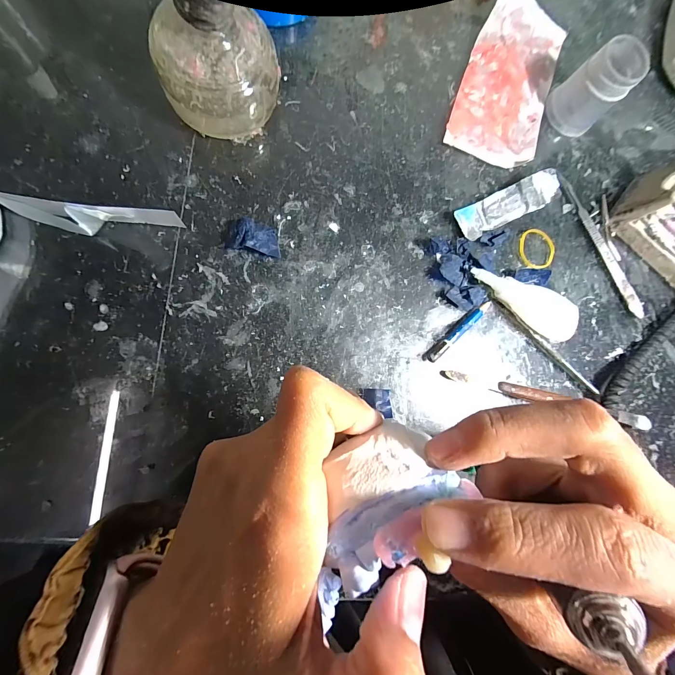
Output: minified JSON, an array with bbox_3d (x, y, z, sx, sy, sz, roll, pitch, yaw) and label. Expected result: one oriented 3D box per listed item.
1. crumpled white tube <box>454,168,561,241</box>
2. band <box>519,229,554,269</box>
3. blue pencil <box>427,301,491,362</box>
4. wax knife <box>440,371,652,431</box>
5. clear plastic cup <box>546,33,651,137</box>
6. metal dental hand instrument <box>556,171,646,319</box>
[{"bbox_3d":[0.134,-0.105,0.255,0.085,0.016,0.026,-27,89,-10],"label":"crumpled white tube"},{"bbox_3d":[0.161,-0.072,0.263,0.029,0.004,0.033,-35,90,-10],"label":"band"},{"bbox_3d":[0.092,-0.005,0.243,0.067,0.010,0.006,-40,91,-10],"label":"blue pencil"},{"bbox_3d":[0.164,0.047,0.246,0.175,0.015,0.010,14,83,-7],"label":"wax knife"},{"bbox_3d":[0.204,-0.197,0.256,0.039,0.050,0.040,1,85,-8],"label":"clear plastic cup"},{"bbox_3d":[0.222,-0.077,0.271,0.011,0.005,0.133,-28,89,-10],"label":"metal dental hand instrument"}]

